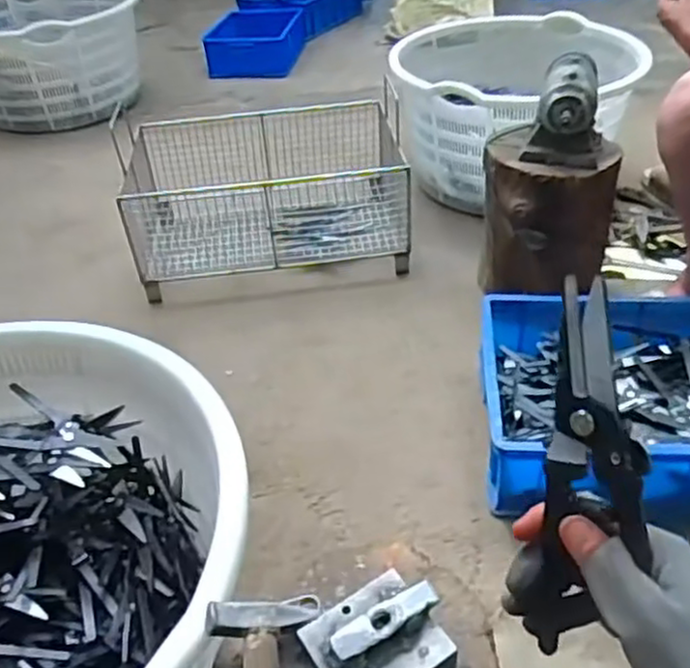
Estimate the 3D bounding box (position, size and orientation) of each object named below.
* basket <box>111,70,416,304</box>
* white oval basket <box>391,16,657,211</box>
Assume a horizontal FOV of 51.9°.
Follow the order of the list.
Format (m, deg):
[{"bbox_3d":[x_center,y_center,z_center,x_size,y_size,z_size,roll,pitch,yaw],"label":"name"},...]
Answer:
[{"bbox_3d":[-0.187,-0.359,1.598,0.616,0.274,0.460,-6,39,-3],"label":"basket"},{"bbox_3d":[0.401,-0.554,1.739,0.583,0.283,0.600,29,49,33],"label":"white oval basket"}]

